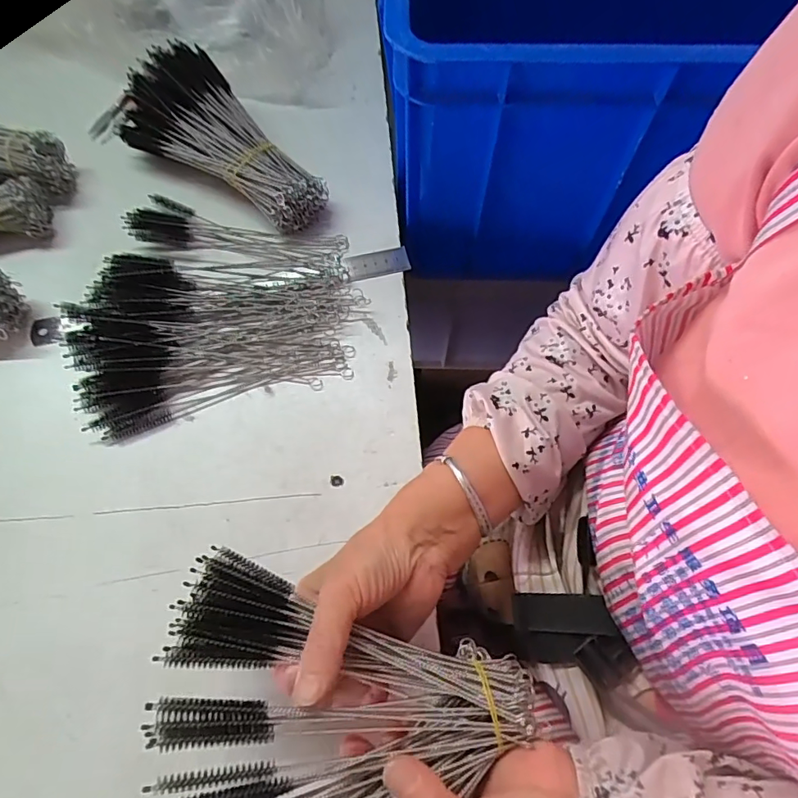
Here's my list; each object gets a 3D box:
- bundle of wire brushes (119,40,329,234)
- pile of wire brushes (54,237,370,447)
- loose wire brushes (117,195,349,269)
[{"bbox_3d":[-0.150,-0.243,0.466,0.199,0.061,0.099,30,70,10],"label":"bundle of wire brushes"},{"bbox_3d":[-0.150,-0.066,0.420,0.235,0.029,0.146,-15,69,-8],"label":"pile of wire brushes"},{"bbox_3d":[-0.145,-0.148,0.460,0.188,0.022,0.050,13,68,3],"label":"loose wire brushes"}]

